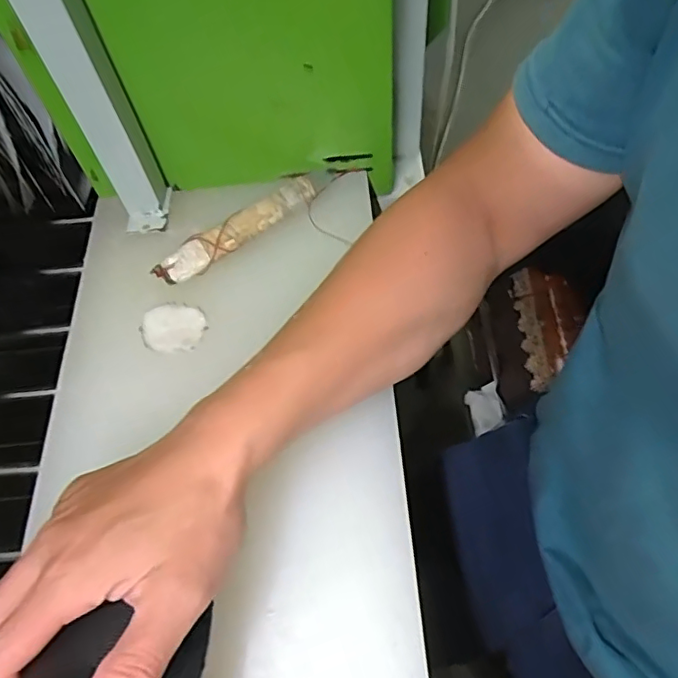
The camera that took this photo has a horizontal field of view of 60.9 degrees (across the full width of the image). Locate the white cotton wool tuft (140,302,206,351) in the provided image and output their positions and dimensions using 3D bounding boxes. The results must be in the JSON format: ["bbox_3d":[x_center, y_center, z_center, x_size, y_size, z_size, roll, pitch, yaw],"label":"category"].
[{"bbox_3d":[-0.125,-0.009,0.433,0.046,0.004,0.040,11,61,11],"label":"white cotton wool tuft"}]

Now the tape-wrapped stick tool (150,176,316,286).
[{"bbox_3d":[-0.081,-0.089,0.467,0.143,0.016,0.028,-35,63,-16],"label":"tape-wrapped stick tool"}]

